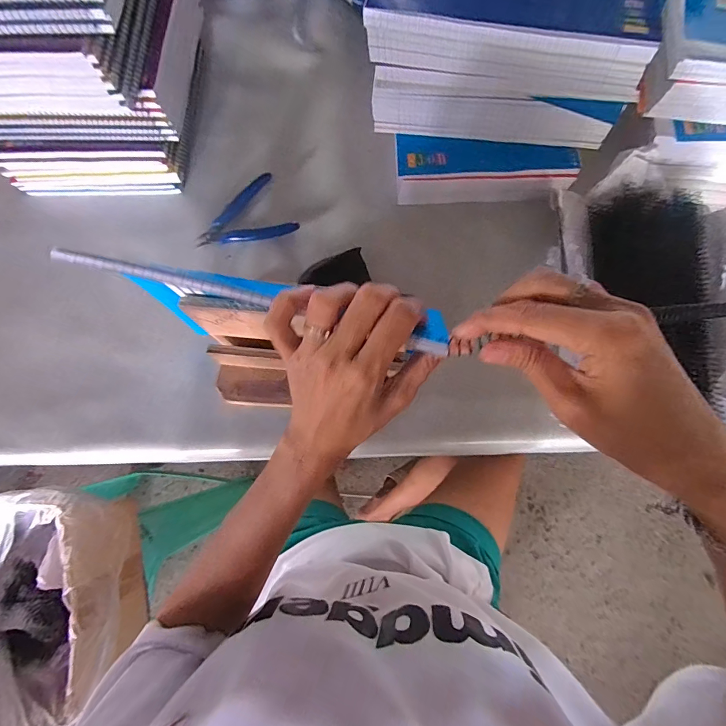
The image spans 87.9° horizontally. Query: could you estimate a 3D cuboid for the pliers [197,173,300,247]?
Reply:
[{"bbox_3d":[-0.150,-0.189,0.468,0.120,0.008,0.089,-15,76,-2],"label":"pliers"}]

